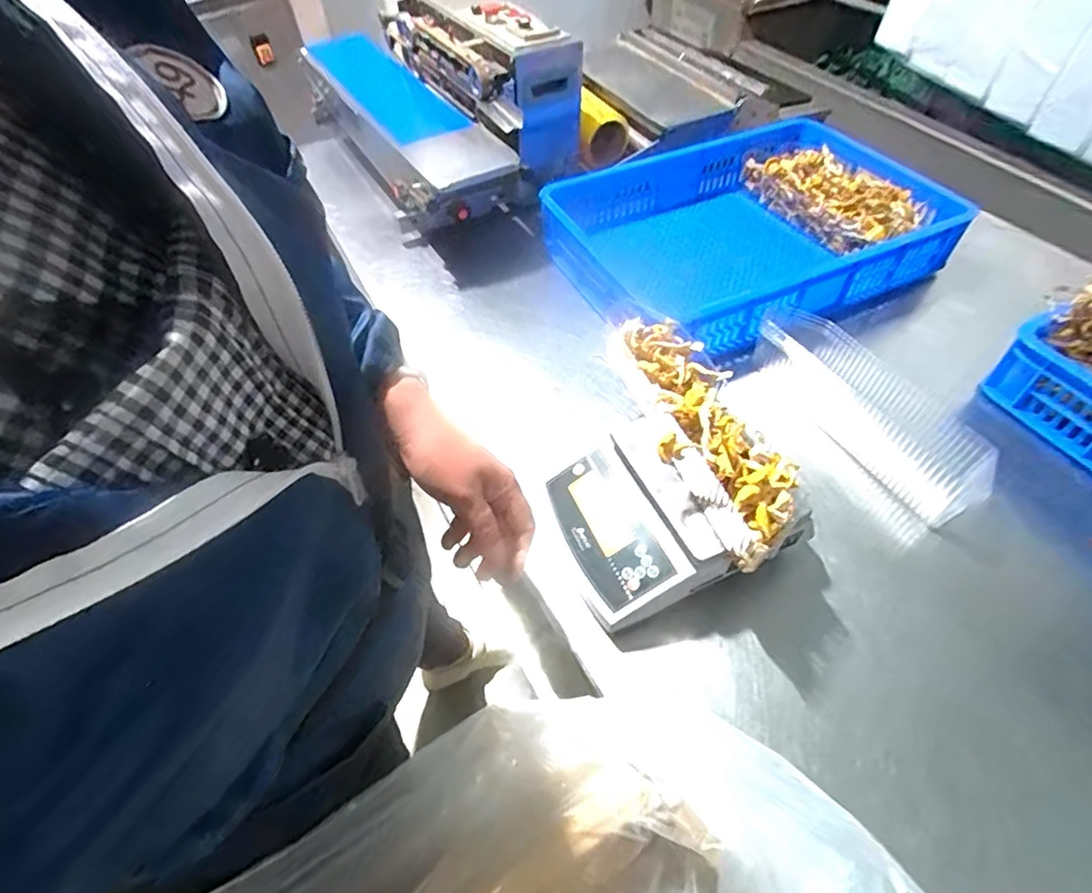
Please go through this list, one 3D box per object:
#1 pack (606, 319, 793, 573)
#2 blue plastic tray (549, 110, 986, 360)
[{"bbox_3d":[0.146,-0.019,0.584,0.103,0.080,0.297,-15,52,-10],"label":"pack"},{"bbox_3d":[0.331,-0.387,0.993,0.605,0.102,0.485,-25,55,-17],"label":"blue plastic tray"}]

